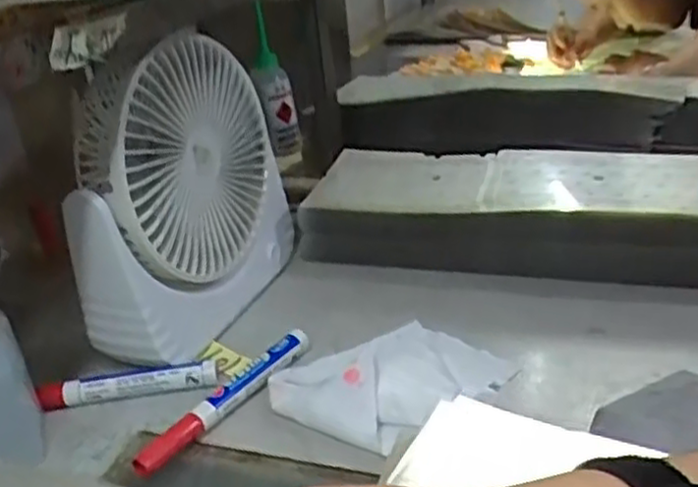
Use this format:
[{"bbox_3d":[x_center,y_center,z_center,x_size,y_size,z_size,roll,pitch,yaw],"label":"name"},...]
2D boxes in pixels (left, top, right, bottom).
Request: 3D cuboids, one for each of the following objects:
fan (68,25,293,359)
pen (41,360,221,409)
[{"bbox_3d":[-0.112,-0.034,0.522,0.064,0.199,0.188,3,27,22],"label":"fan"},{"bbox_3d":[-0.141,0.090,0.481,0.111,0.015,0.018,-8,25,-2],"label":"pen"}]

